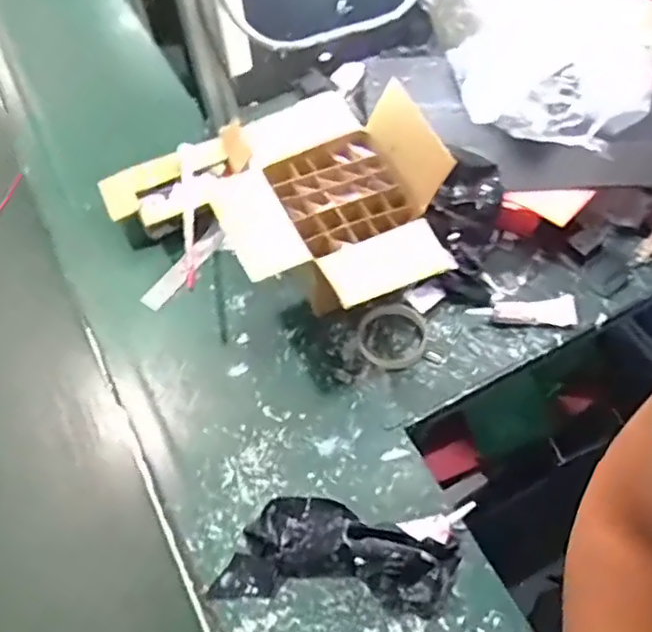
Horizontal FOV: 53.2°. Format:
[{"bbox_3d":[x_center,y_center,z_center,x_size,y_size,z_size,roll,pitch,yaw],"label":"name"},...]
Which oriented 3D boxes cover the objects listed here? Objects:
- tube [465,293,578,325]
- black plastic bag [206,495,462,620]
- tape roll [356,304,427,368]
[{"bbox_3d":[0.253,-0.001,0.831,0.133,0.017,0.044,-7,58,-1],"label":"tube"},{"bbox_3d":[0.013,0.236,0.666,0.241,0.071,0.106,4,58,5],"label":"black plastic bag"},{"bbox_3d":[0.085,0.024,0.825,0.090,0.019,0.083,-1,58,2],"label":"tape roll"}]

